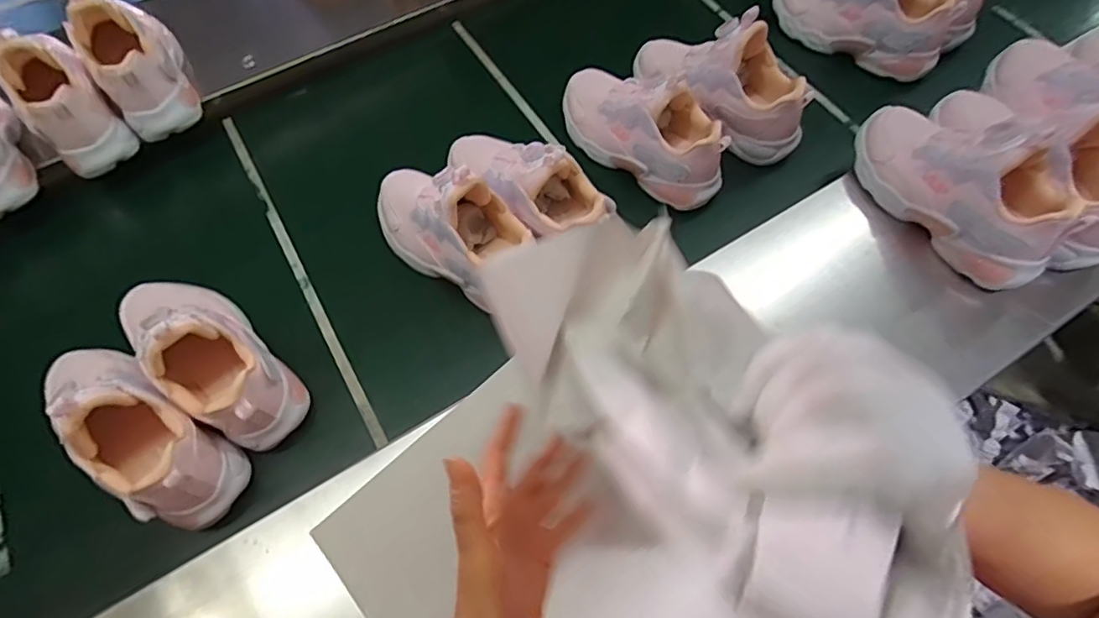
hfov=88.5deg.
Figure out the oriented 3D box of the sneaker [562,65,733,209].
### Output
[{"bbox_3d":[0.098,-0.205,0.625,0.216,0.103,0.075,37,70,18],"label":"sneaker"}]

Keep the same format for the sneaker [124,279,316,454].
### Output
[{"bbox_3d":[-0.312,0.032,0.502,0.201,0.128,0.076,40,71,19],"label":"sneaker"}]

